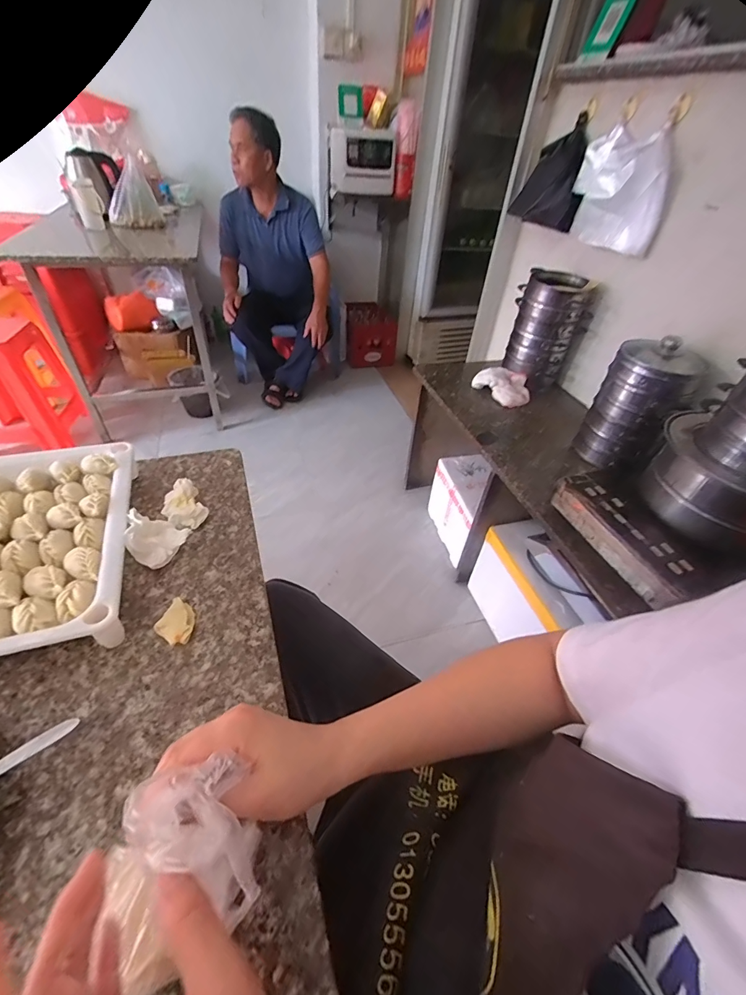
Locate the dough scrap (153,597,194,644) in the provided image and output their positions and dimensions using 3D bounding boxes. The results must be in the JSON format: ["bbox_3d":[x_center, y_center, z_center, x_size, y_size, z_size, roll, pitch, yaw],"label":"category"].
[{"bbox_3d":[-0.181,0.115,0.373,0.031,0.010,0.039,13,43,7],"label":"dough scrap"}]

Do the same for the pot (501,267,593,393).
[{"bbox_3d":[0.514,-0.496,1.223,0.172,0.310,0.203,10,43,5],"label":"pot"}]

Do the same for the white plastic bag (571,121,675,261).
[{"bbox_3d":[0.632,-0.789,1.025,0.091,0.245,0.394,3,40,-13],"label":"white plastic bag"}]

